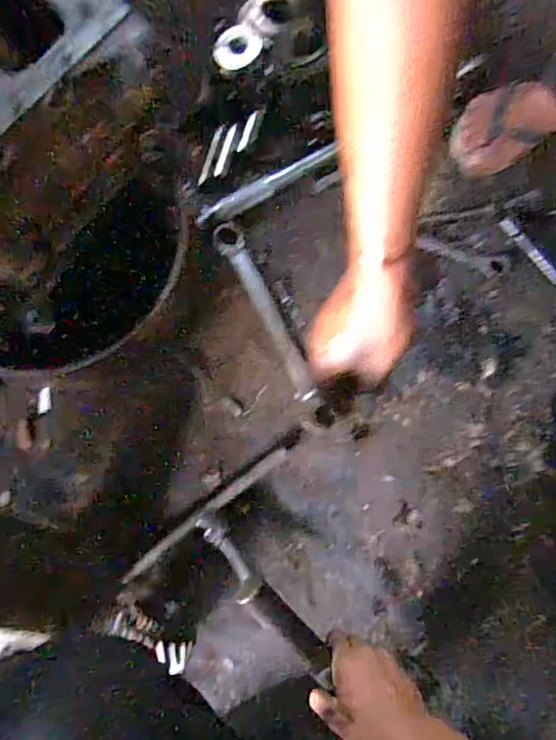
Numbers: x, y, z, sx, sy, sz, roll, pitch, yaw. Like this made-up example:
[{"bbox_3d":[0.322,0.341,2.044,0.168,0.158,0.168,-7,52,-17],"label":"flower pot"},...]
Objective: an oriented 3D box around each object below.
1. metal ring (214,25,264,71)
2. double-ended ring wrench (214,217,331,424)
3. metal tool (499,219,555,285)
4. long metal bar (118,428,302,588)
[{"bbox_3d":[-0.058,-0.464,0.778,0.071,0.004,0.055,-30,92,10],"label":"metal ring"},{"bbox_3d":[-0.007,-0.062,0.704,0.038,0.014,0.297,-26,78,-5],"label":"double-ended ring wrench"},{"bbox_3d":[0.332,-0.156,0.708,0.019,0.009,0.108,-39,80,-8],"label":"metal tool"},{"bbox_3d":[-0.075,0.157,0.654,0.264,0.019,0.025,-38,79,-7],"label":"long metal bar"}]

